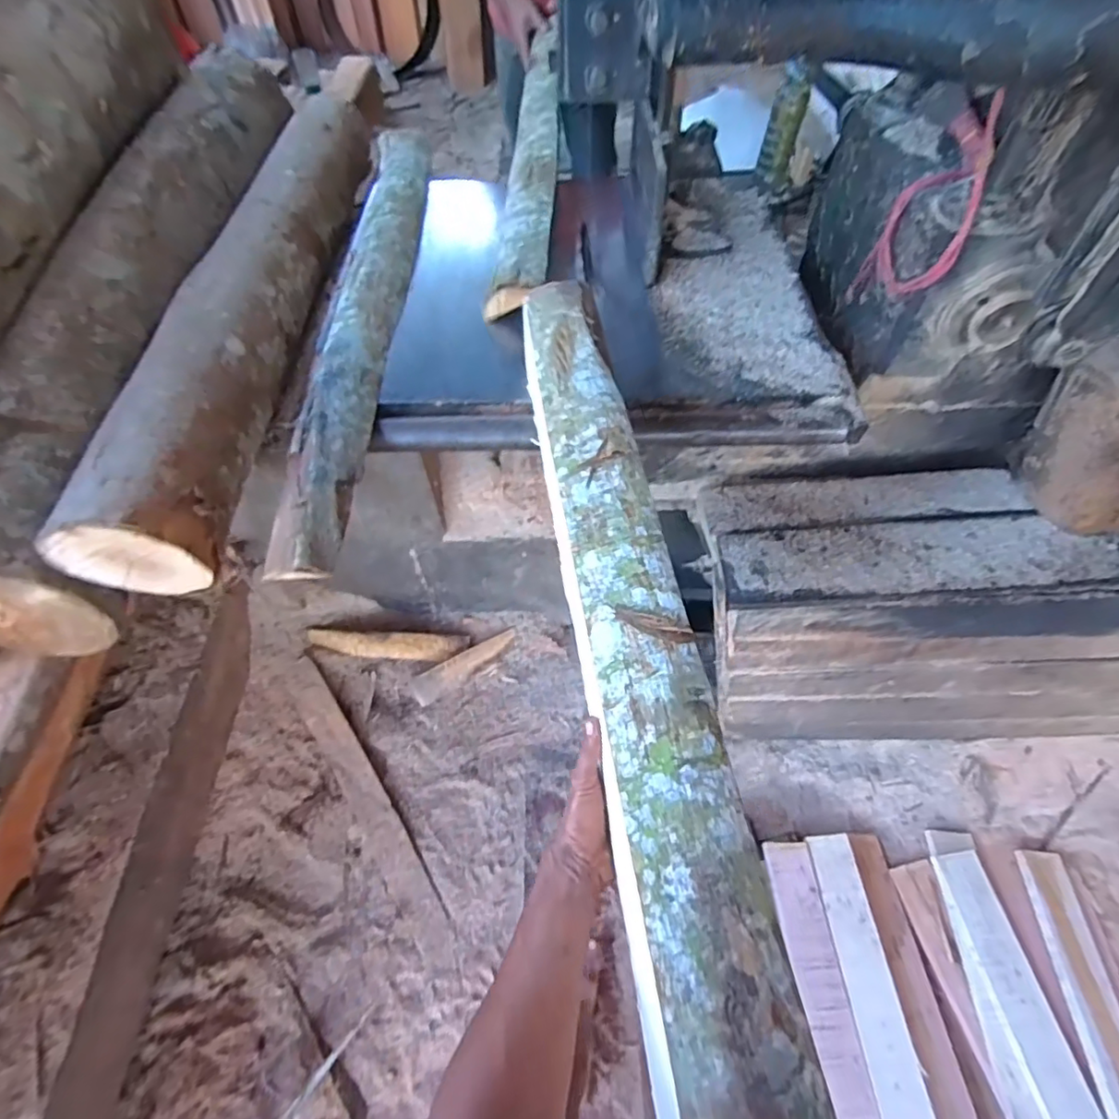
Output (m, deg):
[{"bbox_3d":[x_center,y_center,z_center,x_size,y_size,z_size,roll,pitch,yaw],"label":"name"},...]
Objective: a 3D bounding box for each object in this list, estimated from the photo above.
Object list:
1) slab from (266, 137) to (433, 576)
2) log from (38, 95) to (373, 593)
[{"bbox_3d":[-0.310,-0.436,0.920,0.121,0.030,1.079,-2,58,0],"label":"slab"},{"bbox_3d":[-0.525,-0.473,0.963,0.181,0.125,1.124,0,58,1],"label":"log"}]

